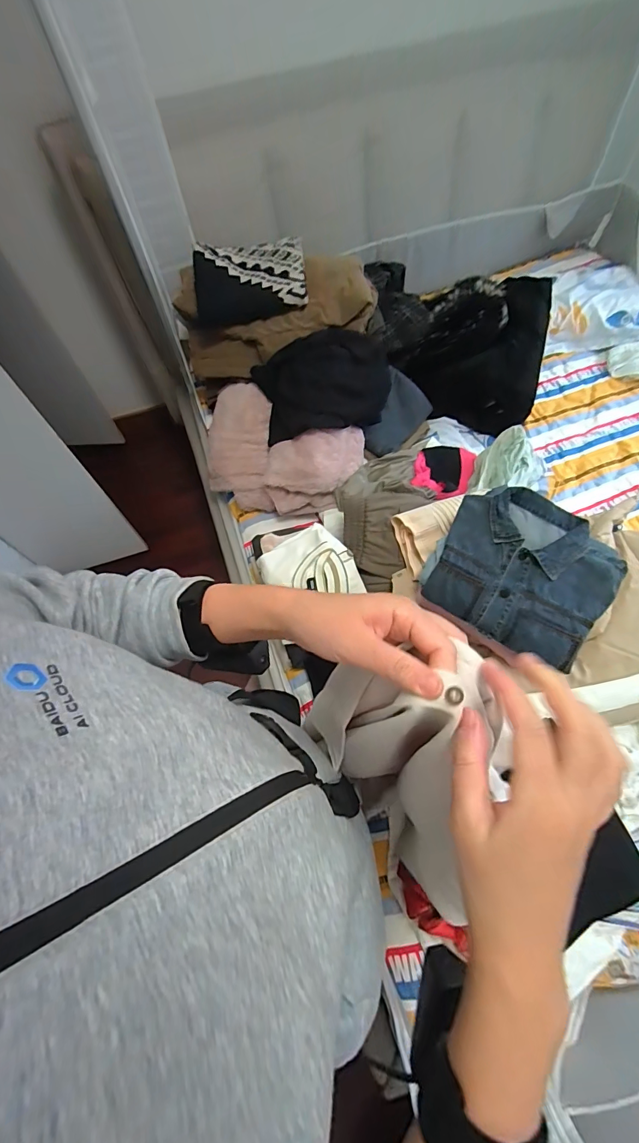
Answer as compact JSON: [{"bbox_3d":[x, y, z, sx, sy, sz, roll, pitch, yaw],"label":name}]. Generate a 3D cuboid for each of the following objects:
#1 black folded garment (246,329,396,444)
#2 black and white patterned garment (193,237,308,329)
[{"bbox_3d":[0.011,-0.508,1.138,0.354,0.135,0.271,-16,63,-5],"label":"black folded garment"},{"bbox_3d":[-0.193,-0.793,1.129,0.317,0.066,0.220,-11,93,4],"label":"black and white patterned garment"}]

